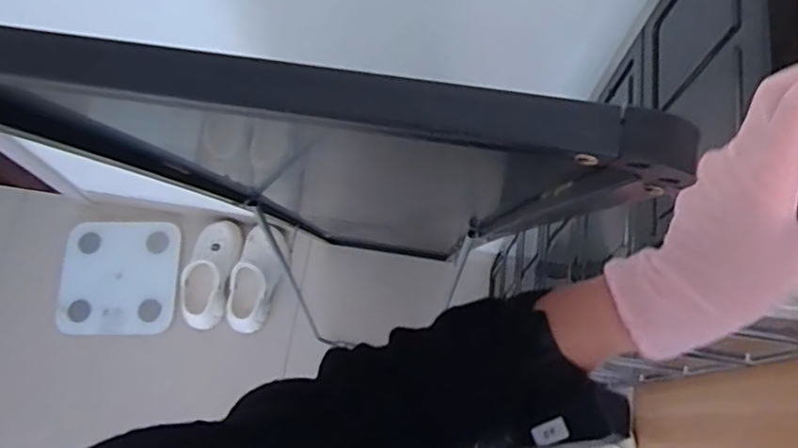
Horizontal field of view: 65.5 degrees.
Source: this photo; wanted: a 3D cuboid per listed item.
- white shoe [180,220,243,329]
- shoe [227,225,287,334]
[{"bbox_3d":[-0.448,0.119,1.482,0.109,0.083,0.258,13,73,3],"label":"white shoe"},{"bbox_3d":[-0.343,0.129,1.496,0.097,0.081,0.261,15,73,4],"label":"shoe"}]

